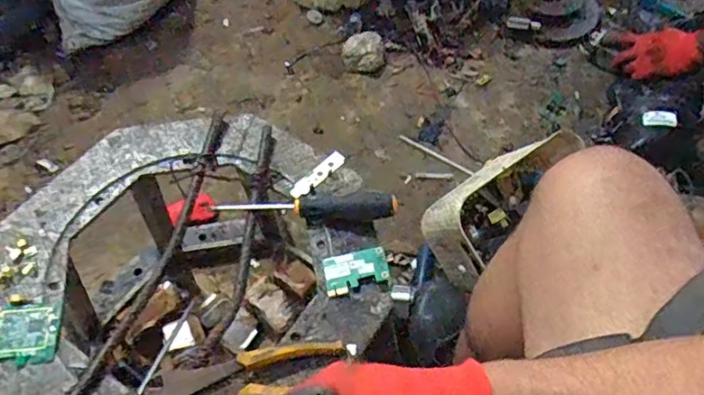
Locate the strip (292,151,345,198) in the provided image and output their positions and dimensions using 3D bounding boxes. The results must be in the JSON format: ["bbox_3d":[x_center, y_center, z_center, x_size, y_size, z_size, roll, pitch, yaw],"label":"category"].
[{"bbox_3d":[-0.039,-0.027,0.640,0.019,0.004,0.078,38,62,20],"label":"strip"}]

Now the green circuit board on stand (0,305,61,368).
[{"bbox_3d":[-0.312,0.130,0.521,0.063,0.009,0.059,-6,56,-8],"label":"green circuit board on stand"}]

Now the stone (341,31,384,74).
[{"bbox_3d":[0.026,-0.316,1.213,0.091,0.076,0.073,-6,56,-7],"label":"stone"}]

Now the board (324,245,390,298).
[{"bbox_3d":[0.004,0.075,0.568,0.064,0.010,0.039,-11,57,-11],"label":"board"}]

